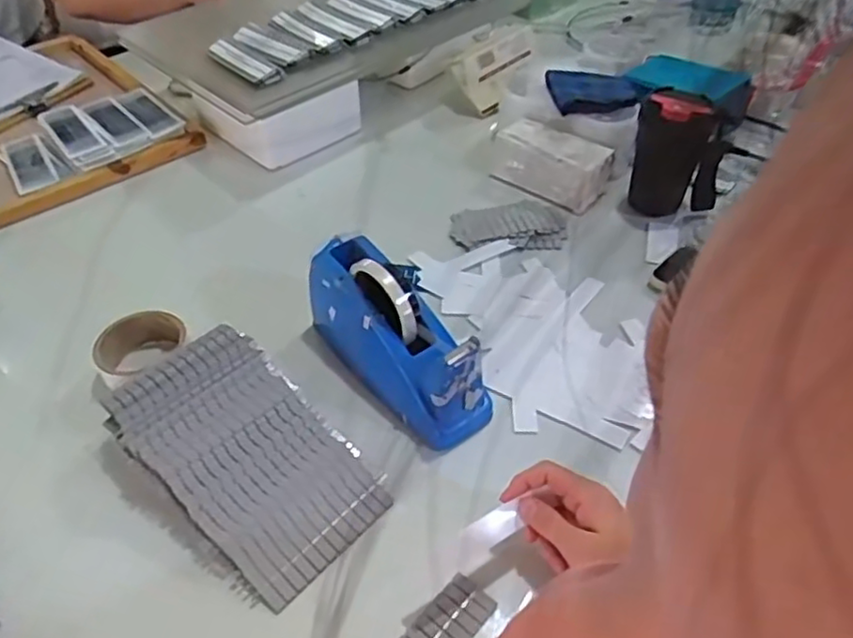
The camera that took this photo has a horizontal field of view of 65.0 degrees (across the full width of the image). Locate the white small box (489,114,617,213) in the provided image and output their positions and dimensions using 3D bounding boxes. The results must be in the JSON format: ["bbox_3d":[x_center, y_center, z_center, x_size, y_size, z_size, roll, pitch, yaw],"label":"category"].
[{"bbox_3d":[0.162,-0.206,0.879,0.153,0.056,0.079,25,51,23],"label":"white small box"}]

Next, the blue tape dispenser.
[{"bbox_3d":[-0.030,0.013,0.624,0.069,0.113,0.213,-31,53,-26],"label":"blue tape dispenser"}]

